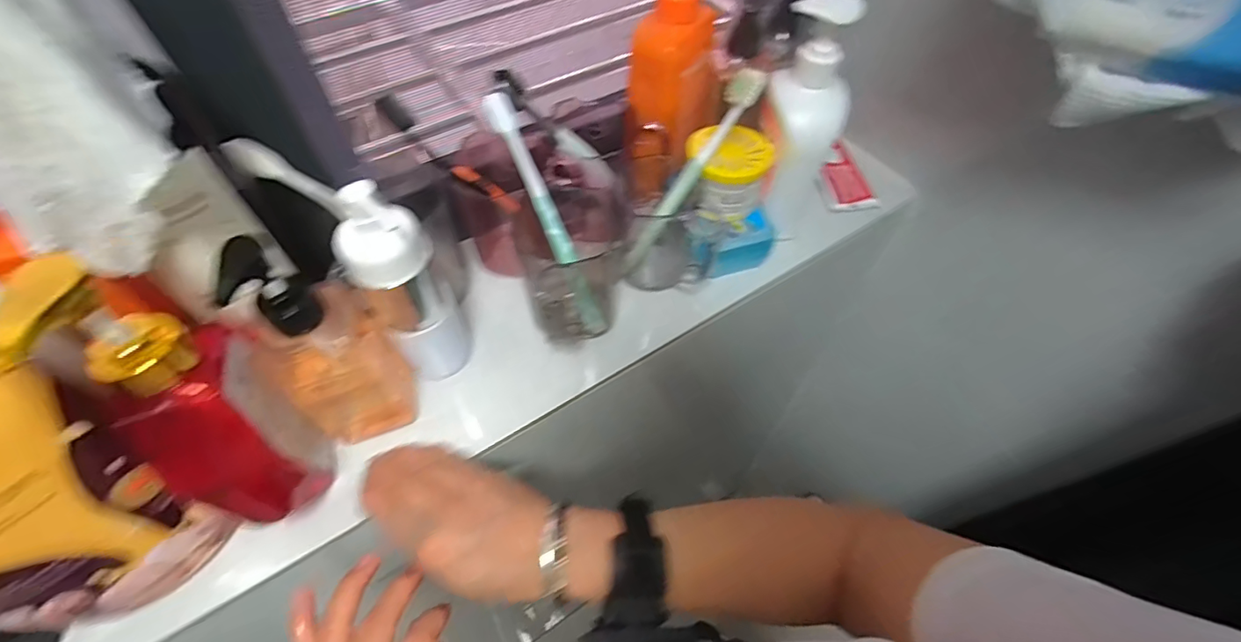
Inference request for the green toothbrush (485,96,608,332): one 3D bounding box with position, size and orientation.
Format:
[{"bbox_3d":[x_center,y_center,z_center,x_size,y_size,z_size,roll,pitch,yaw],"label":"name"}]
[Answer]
[{"bbox_3d":[-0.051,-0.073,0.387,0.019,0.186,0.010,-32,25,-20],"label":"green toothbrush"}]

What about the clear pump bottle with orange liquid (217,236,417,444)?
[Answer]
[{"bbox_3d":[-0.186,0.018,0.328,0.073,0.182,0.050,-19,58,-13],"label":"clear pump bottle with orange liquid"}]

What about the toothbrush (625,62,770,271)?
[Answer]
[{"bbox_3d":[0.052,-0.112,0.407,0.014,0.175,0.019,-3,47,-46],"label":"toothbrush"}]

